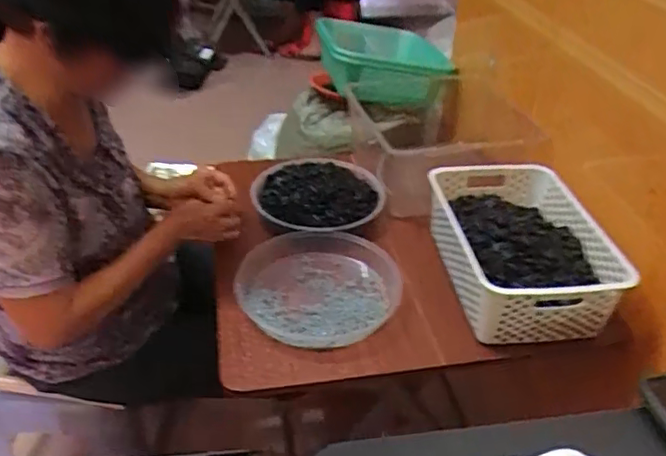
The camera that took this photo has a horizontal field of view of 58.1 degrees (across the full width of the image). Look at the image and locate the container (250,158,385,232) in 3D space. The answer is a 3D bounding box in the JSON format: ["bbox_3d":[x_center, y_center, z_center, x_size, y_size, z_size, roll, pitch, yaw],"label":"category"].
[{"bbox_3d":[-0.028,-0.061,1.048,0.219,0.076,0.224,1,35,-1],"label":"container"}]

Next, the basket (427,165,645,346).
[{"bbox_3d":[0.274,0.026,0.890,0.214,0.101,0.313,-1,35,-4],"label":"basket"}]

